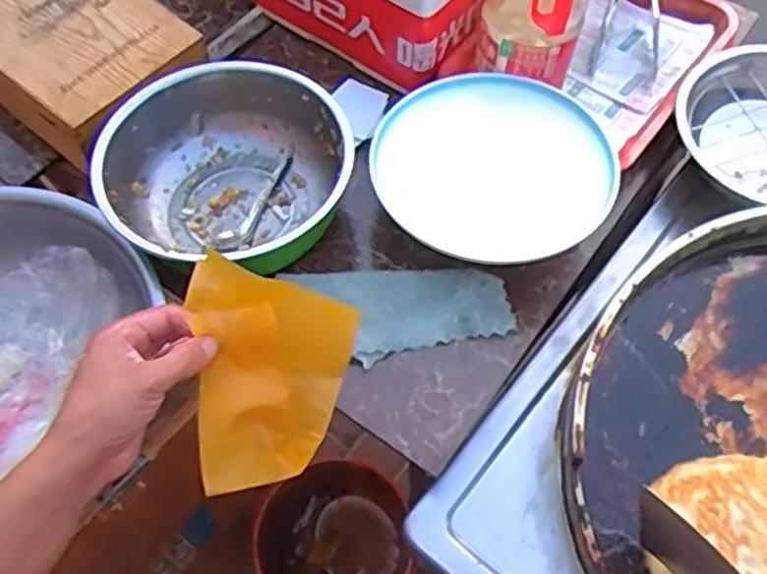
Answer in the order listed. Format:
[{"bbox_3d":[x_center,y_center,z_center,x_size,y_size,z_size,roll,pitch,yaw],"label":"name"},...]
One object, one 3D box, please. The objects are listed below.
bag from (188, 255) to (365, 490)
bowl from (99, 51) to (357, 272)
[{"bbox_3d":[-0.083,0.064,0.492,0.112,0.044,0.139,17,84,-18],"label":"bag"},{"bbox_3d":[-0.164,-0.121,0.811,0.248,0.109,0.256,0,61,0],"label":"bowl"}]

